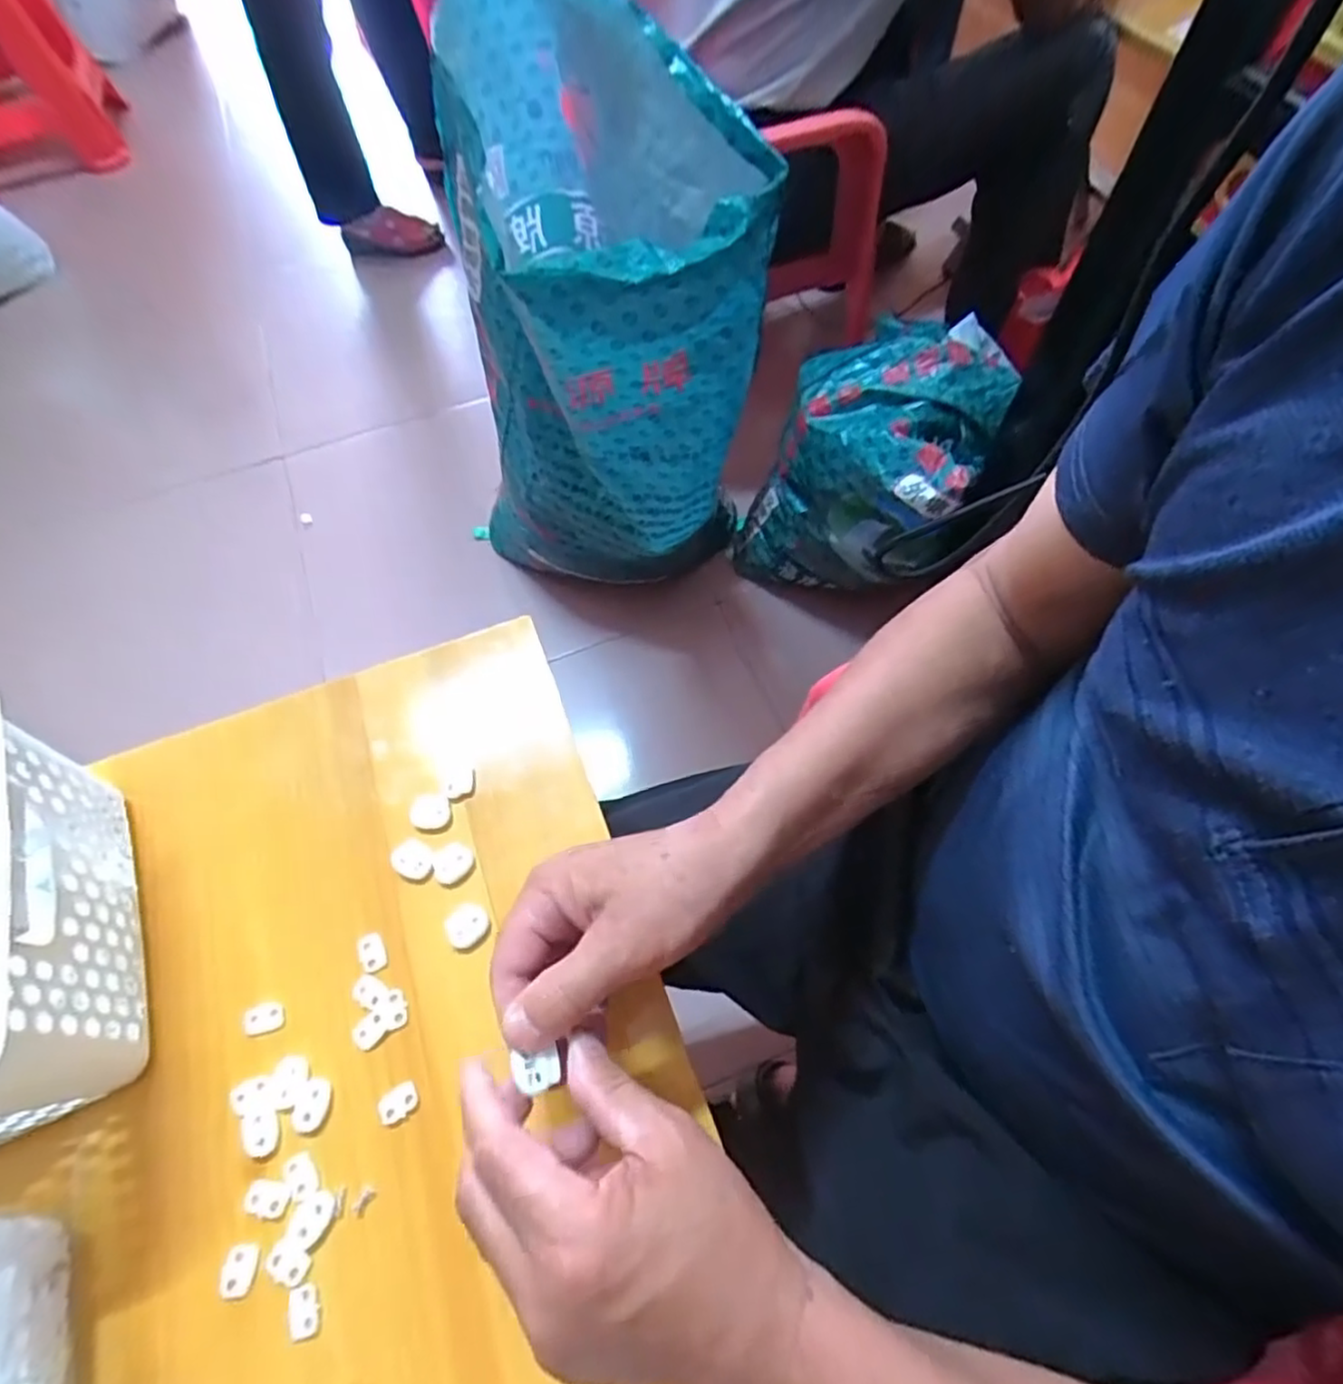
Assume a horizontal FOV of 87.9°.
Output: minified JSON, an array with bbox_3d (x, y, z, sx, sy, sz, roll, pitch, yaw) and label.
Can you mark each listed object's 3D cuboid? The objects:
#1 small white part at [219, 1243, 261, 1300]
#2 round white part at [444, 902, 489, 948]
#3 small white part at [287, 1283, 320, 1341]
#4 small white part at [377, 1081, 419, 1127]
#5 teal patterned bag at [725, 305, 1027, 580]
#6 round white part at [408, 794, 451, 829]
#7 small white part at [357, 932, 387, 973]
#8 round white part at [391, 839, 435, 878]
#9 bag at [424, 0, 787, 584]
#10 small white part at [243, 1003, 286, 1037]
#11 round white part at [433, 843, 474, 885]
[{"bbox_3d":[-0.200,0.267,0.320,0.016,0.004,0.019,-2,62,2],"label":"small white part"},{"bbox_3d":[-0.113,0.129,0.386,0.023,0.006,0.023,-1,62,2],"label":"round white part"},{"bbox_3d":[-0.166,0.278,0.312,0.013,0.004,0.019,-14,62,-4],"label":"small white part"},{"bbox_3d":[-0.138,0.206,0.348,0.020,0.004,0.015,-29,64,-12],"label":"small white part"},{"bbox_3d":[0.270,-0.307,0.959,0.282,0.304,0.258,29,67,17],"label":"teal patterned bag"},{"bbox_3d":[-0.144,0.071,0.414,0.021,0.012,0.019,11,63,9],"label":"round white part"},{"bbox_3d":[-0.166,0.144,0.386,0.015,0.004,0.022,-25,64,-10],"label":"small white part"},{"bbox_3d":[-0.149,0.097,0.403,0.023,0.006,0.020,30,68,17],"label":"round white part"},{"bbox_3d":[-0.110,-0.405,0.870,0.336,0.591,0.441,-20,63,-8],"label":"bag"},{"bbox_3d":[-0.216,0.173,0.367,0.022,0.004,0.015,-7,62,-1],"label":"small white part"},{"bbox_3d":[-0.126,0.098,0.403,0.022,0.004,0.023,-1,62,2],"label":"round white part"}]

